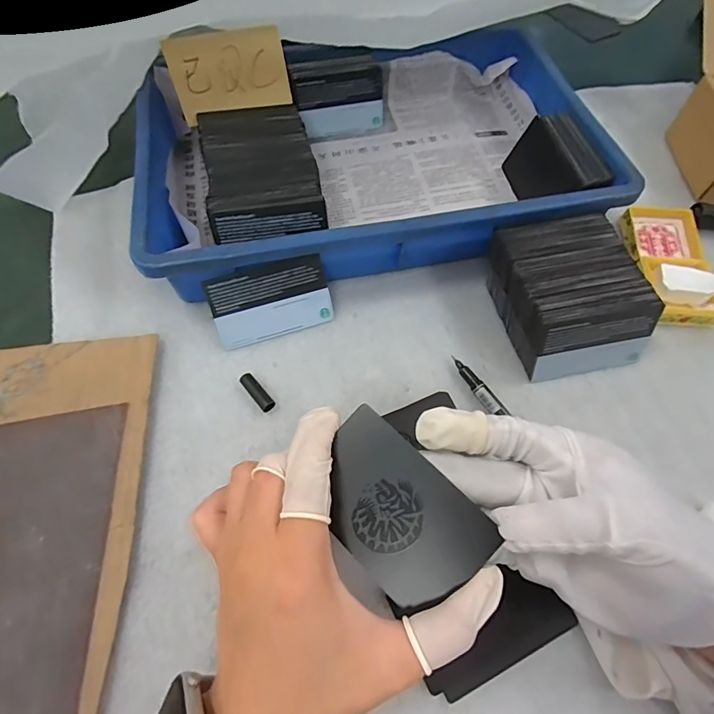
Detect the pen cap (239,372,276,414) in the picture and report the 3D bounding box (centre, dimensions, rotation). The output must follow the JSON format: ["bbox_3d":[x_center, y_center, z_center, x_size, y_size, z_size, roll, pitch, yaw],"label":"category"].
[{"bbox_3d":[-0.069,0.024,0.305,0.010,0.009,0.031,-37,70,-17],"label":"pen cap"}]

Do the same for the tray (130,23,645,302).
[{"bbox_3d":[0.011,-0.181,0.375,0.366,0.071,0.242,-10,64,-6],"label":"tray"}]

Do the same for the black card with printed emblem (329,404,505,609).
[{"bbox_3d":[0.016,0.068,0.198,0.052,0.004,0.081,-45,73,-2],"label":"black card with printed emblem"}]

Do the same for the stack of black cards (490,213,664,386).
[{"bbox_3d":[0.154,-0.046,0.318,0.084,0.053,0.104,-14,63,-9],"label":"stack of black cards"}]

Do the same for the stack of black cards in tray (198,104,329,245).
[{"bbox_3d":[-0.079,-0.149,0.367,0.085,0.053,0.133,-11,63,-7],"label":"stack of black cards in tray"}]

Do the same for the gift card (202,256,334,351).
[{"bbox_3d":[-0.063,-0.042,0.323,0.085,0.053,0.009,-16,25,-11],"label":"gift card"}]

